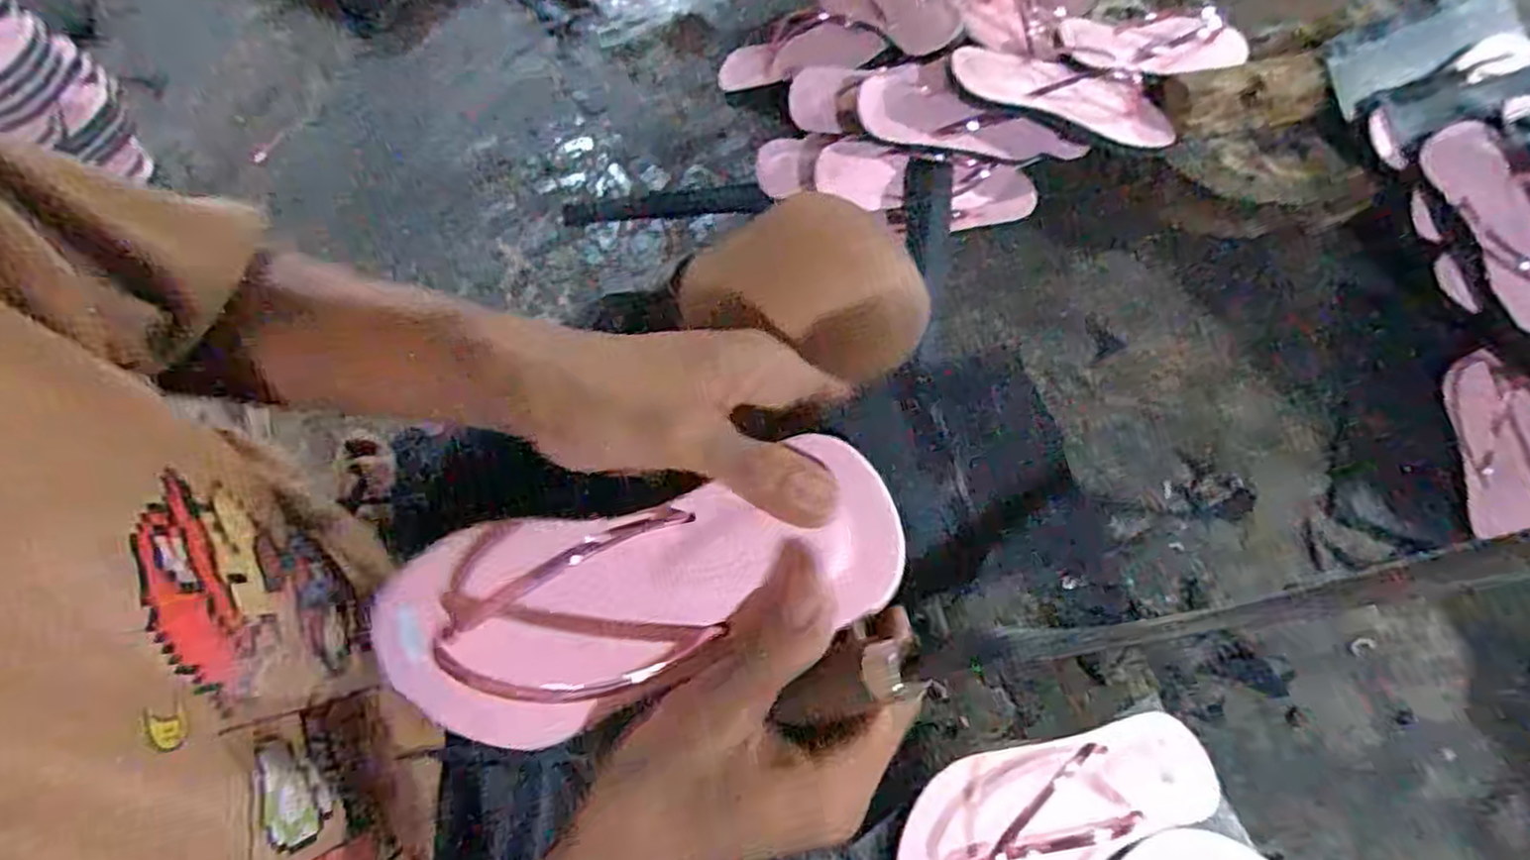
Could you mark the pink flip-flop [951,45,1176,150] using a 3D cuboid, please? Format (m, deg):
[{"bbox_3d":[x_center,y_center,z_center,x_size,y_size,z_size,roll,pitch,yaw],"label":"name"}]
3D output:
[{"bbox_3d":[0.302,-0.342,0.743,0.243,0.040,0.072,11,64,-10],"label":"pink flip-flop"}]

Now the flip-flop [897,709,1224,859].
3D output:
[{"bbox_3d":[0.194,0.239,0.469,0.251,0.043,0.099,-13,64,-21],"label":"flip-flop"}]

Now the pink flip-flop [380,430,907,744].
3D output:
[{"bbox_3d":[-0.069,0.068,0.284,0.242,0.052,0.088,-17,63,16],"label":"pink flip-flop"}]

